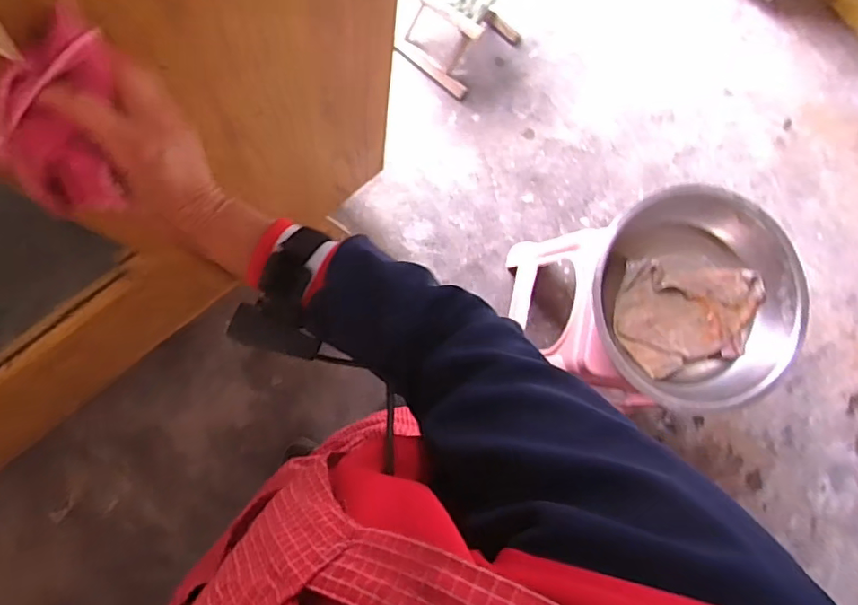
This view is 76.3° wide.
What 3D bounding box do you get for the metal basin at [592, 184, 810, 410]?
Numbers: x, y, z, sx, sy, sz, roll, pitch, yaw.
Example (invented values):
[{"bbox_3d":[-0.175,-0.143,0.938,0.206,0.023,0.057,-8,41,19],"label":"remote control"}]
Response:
[{"bbox_3d":[0.425,-0.006,0.893,0.330,0.119,0.337,1,83,-7],"label":"metal basin"}]

